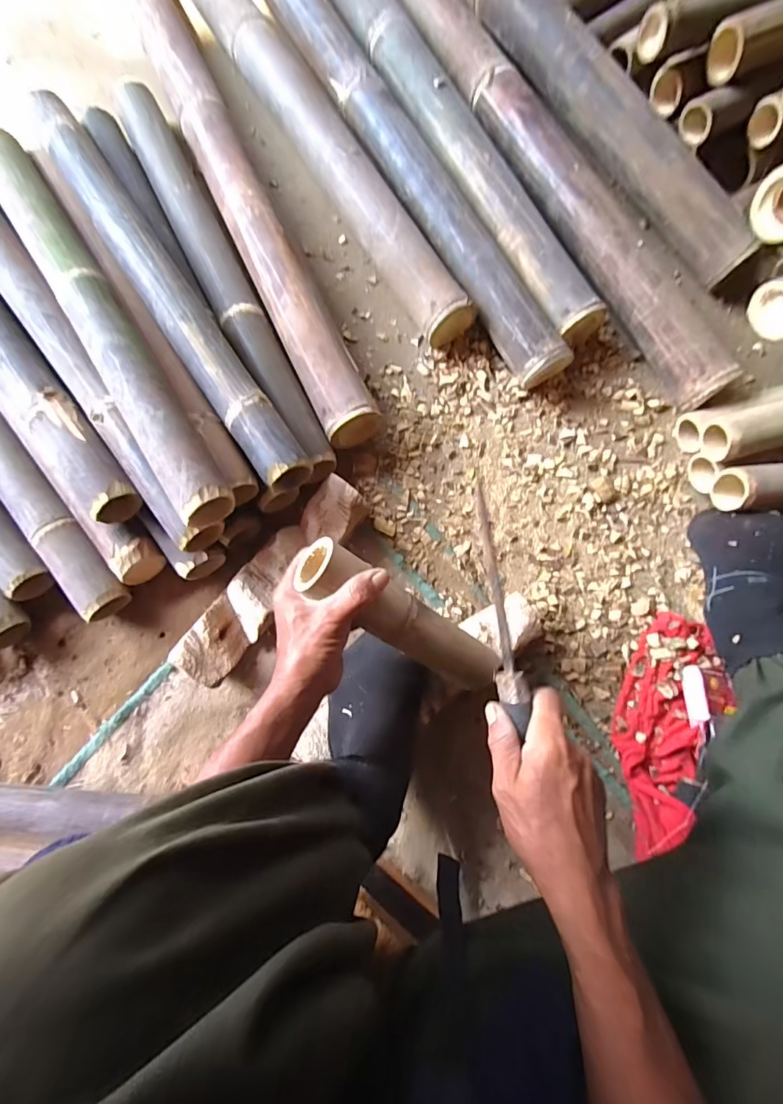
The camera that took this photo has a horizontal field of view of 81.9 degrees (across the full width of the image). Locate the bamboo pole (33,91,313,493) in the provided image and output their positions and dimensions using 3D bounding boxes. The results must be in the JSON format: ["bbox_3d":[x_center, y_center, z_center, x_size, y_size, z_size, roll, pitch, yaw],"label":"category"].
[{"bbox_3d":[-0.292,-0.342,0.583,0.056,0.070,0.632,-34,82,-4],"label":"bamboo pole"}]

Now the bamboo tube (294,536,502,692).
[{"bbox_3d":[0.016,0.077,0.467,0.247,0.049,0.055,37,82,-25],"label":"bamboo tube"}]

